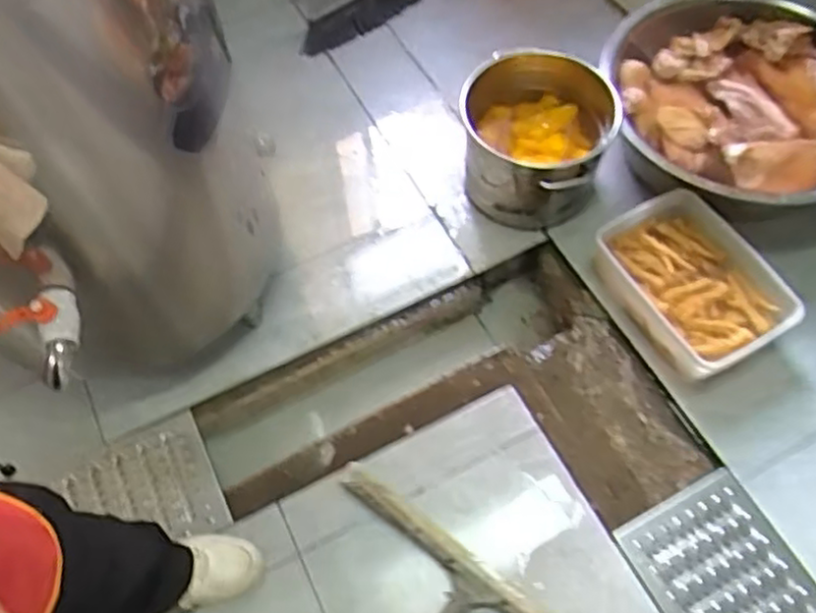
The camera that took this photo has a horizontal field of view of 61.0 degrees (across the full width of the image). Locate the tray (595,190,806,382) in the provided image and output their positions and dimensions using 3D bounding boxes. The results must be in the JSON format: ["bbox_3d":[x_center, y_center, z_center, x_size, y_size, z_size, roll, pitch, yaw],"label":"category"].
[{"bbox_3d":[0.568,-0.041,1.397,0.265,0.112,0.356,-29,64,-13],"label":"tray"}]

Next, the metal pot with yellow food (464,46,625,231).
[{"bbox_3d":[0.264,-0.356,1.505,0.315,0.224,0.315,-1,61,2],"label":"metal pot with yellow food"}]

